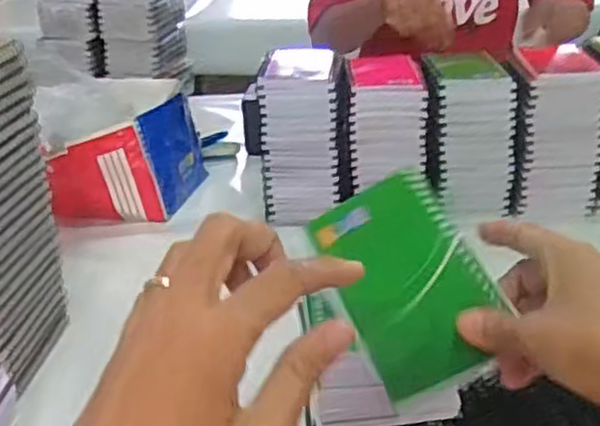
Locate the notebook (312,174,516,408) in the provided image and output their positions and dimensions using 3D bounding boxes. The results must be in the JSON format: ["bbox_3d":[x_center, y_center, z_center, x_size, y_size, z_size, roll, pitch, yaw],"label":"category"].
[{"bbox_3d":[0.060,0.035,0.413,0.077,0.007,0.122,-32,57,6],"label":"notebook"}]

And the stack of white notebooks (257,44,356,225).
[{"bbox_3d":[0.003,-0.106,0.925,0.104,0.197,0.139,-3,27,2],"label":"stack of white notebooks"}]

